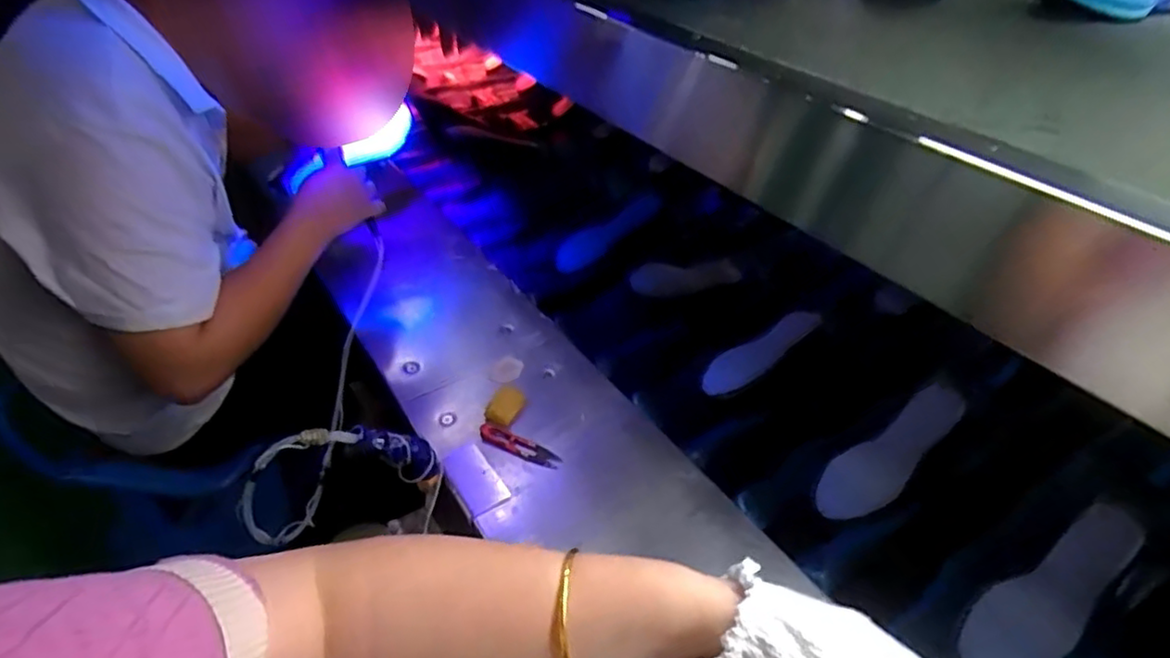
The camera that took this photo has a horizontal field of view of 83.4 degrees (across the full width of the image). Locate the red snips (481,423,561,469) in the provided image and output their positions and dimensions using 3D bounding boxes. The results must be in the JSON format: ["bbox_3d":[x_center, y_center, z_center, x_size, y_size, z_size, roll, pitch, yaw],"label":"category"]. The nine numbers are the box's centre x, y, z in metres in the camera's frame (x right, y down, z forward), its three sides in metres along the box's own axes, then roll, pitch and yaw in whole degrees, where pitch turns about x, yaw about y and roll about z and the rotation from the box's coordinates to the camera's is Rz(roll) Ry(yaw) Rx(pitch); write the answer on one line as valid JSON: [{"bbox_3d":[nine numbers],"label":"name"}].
[{"bbox_3d":[-0.074,0.136,0.744,0.102,0.018,0.020,19,42,17],"label":"red snips"}]

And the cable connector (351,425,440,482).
[{"bbox_3d":[-0.179,0.124,0.645,0.041,0.120,0.028,-44,54,-8],"label":"cable connector"}]

